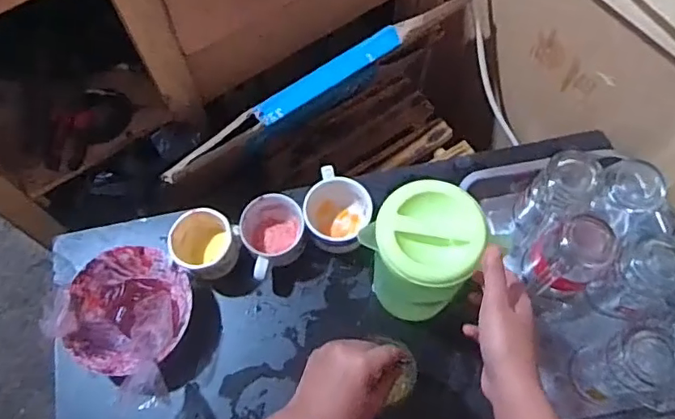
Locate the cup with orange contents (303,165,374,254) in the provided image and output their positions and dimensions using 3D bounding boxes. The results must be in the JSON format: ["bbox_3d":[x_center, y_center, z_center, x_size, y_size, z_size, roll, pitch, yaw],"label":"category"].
[{"bbox_3d":[-0.002,0.008,0.745,0.080,0.075,0.092,24,71,10],"label":"cup with orange contents"}]

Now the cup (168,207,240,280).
[{"bbox_3d":[-0.168,0.046,0.725,0.087,0.062,0.076,29,72,12],"label":"cup"}]

